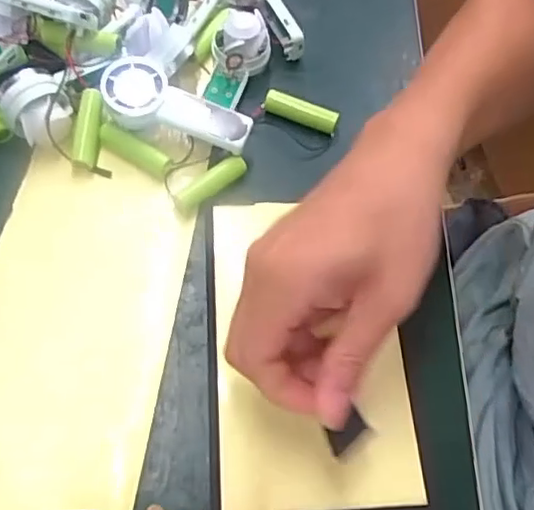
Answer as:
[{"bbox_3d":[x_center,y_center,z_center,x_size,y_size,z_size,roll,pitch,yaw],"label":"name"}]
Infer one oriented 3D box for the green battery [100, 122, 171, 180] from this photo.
[{"bbox_3d":[-0.083,-0.064,0.379,0.048,0.016,0.011,29,64,11],"label":"green battery"}]

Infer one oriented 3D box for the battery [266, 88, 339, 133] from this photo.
[{"bbox_3d":[0.023,-0.096,0.407,0.050,0.014,0.013,22,63,8],"label":"battery"}]

